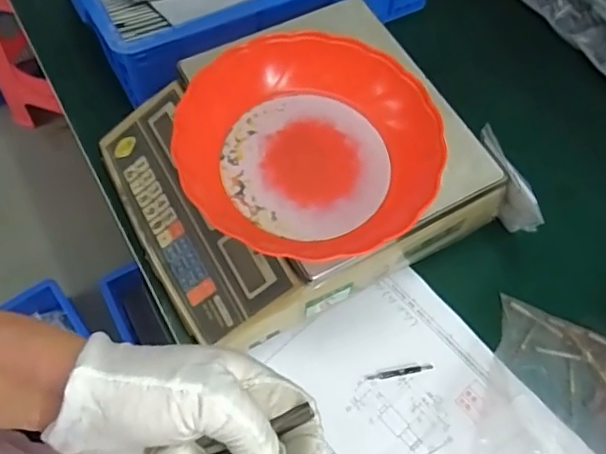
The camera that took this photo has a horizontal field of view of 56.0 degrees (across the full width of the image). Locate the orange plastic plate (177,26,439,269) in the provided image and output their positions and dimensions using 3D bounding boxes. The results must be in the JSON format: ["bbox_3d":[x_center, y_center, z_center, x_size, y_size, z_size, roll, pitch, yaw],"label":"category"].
[{"bbox_3d":[0.007,-0.067,0.483,0.205,0.053,0.205,1,65,-2],"label":"orange plastic plate"}]

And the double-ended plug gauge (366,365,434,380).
[{"bbox_3d":[0.093,0.138,0.541,0.065,0.004,0.006,-9,66,-6],"label":"double-ended plug gauge"}]

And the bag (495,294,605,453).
[{"bbox_3d":[0.245,0.163,0.532,0.136,0.016,0.161,19,66,6],"label":"bag"}]

